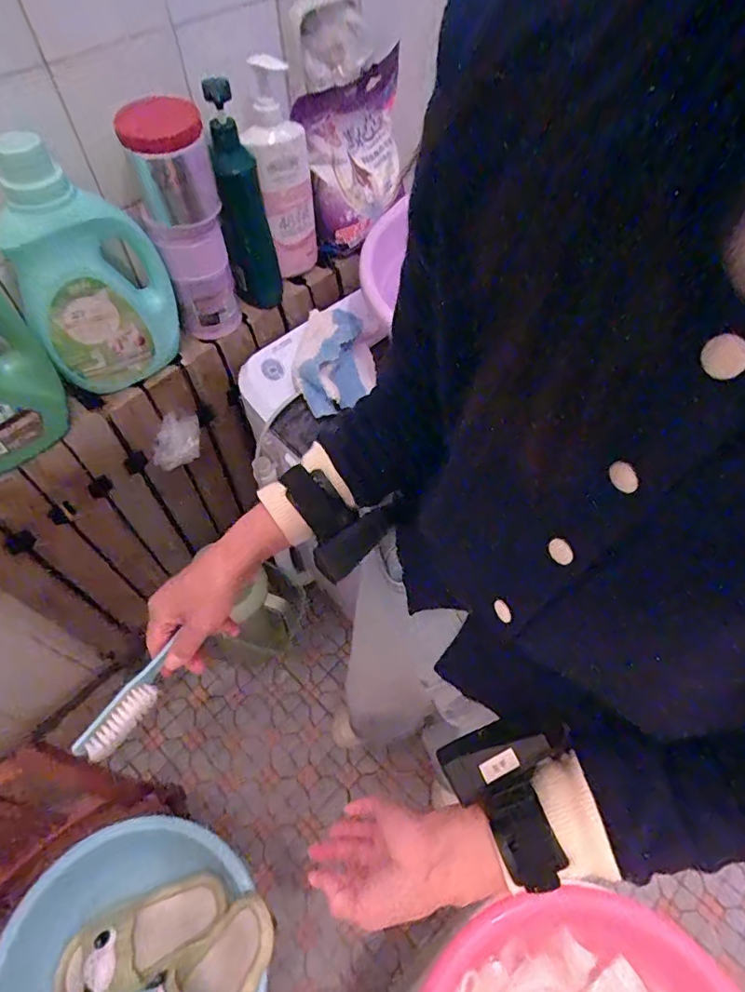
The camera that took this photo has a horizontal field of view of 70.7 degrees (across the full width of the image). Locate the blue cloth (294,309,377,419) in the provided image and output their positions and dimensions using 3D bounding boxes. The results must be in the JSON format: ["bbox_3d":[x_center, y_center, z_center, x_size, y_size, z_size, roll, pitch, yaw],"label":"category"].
[{"bbox_3d":[-0.064,-0.218,0.811,0.111,0.039,0.182,-9,58,-7],"label":"blue cloth"}]

